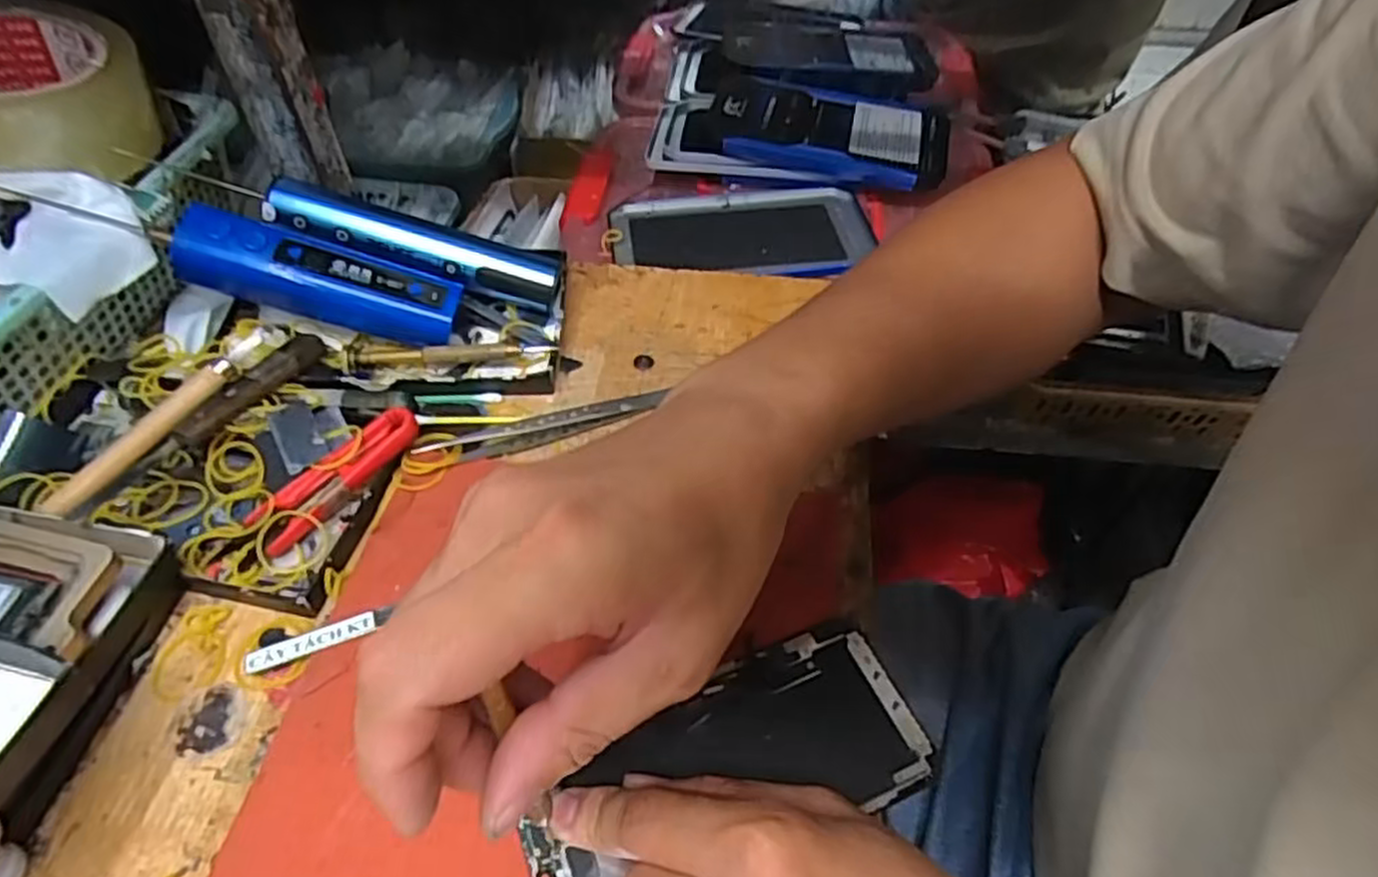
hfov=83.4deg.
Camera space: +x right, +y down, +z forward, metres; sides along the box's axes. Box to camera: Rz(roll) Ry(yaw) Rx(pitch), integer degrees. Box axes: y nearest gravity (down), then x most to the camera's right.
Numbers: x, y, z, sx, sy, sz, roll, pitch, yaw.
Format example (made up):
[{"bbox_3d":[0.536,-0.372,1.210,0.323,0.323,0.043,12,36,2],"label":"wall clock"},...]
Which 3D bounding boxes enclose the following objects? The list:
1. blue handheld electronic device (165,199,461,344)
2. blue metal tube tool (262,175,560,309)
[{"bbox_3d":[-0.185,-0.082,0.393,0.130,0.033,0.032,14,47,-18],"label":"blue handheld electronic device"},{"bbox_3d":[-0.149,-0.103,0.419,0.153,0.022,0.034,16,50,-10],"label":"blue metal tube tool"}]

